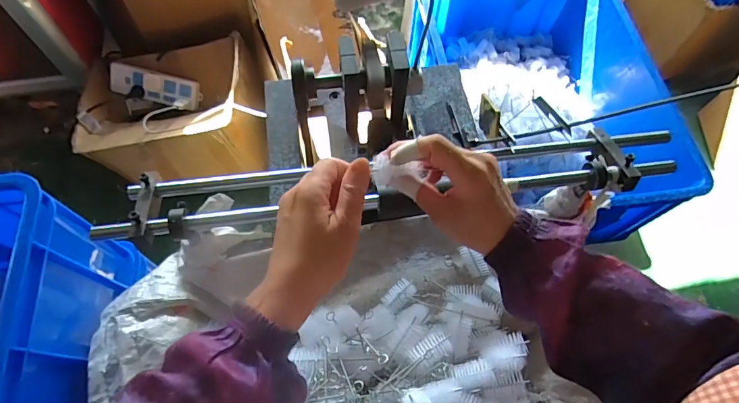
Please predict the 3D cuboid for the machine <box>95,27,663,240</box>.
[{"bbox_3d":[0.030,-0.096,0.581,0.633,0.141,0.283,-6,65,-4],"label":"machine"}]

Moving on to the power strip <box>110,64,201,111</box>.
[{"bbox_3d":[-0.581,-0.312,1.195,0.236,0.082,0.031,14,22,-3],"label":"power strip"}]

